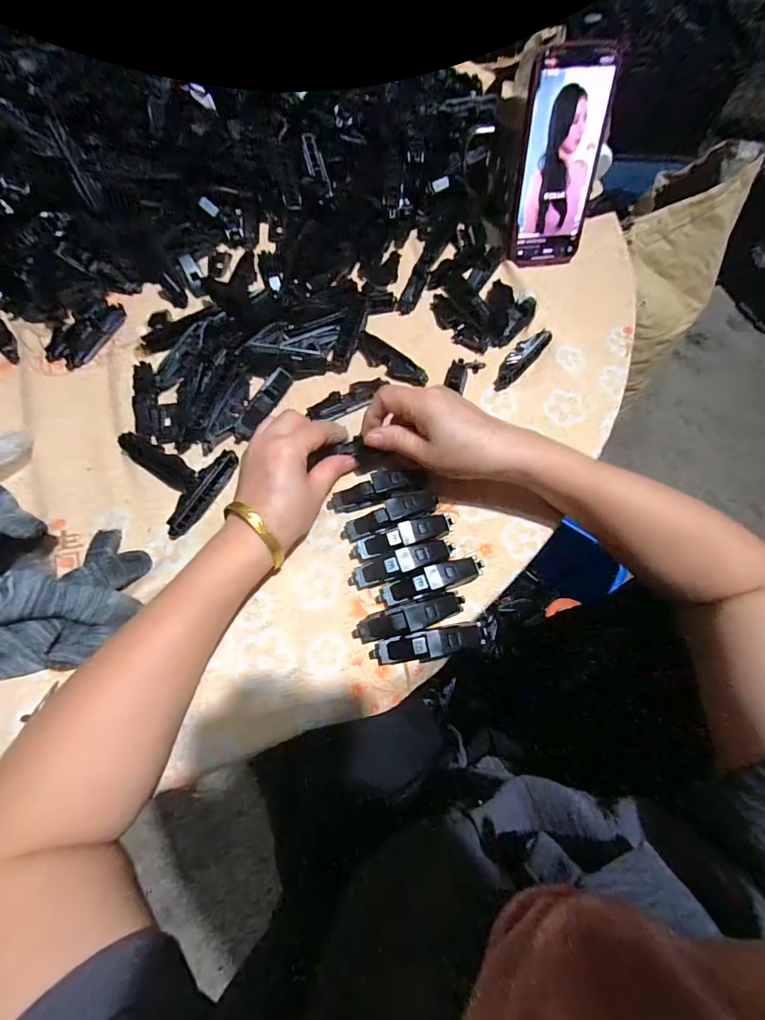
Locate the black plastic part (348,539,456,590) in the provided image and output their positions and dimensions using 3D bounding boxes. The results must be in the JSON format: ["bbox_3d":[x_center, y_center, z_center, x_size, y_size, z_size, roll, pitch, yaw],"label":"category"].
[{"bbox_3d":[0.016,0.041,0.314,0.083,0.019,0.018,-17,71,-6],"label":"black plastic part"}]

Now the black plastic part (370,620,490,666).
[{"bbox_3d":[0.035,0.095,0.292,0.084,0.020,0.021,-11,70,-3],"label":"black plastic part"}]

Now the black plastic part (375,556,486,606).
[{"bbox_3d":[0.037,0.054,0.308,0.083,0.020,0.018,-19,71,-6],"label":"black plastic part"}]

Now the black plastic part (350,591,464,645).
[{"bbox_3d":[0.020,0.078,0.298,0.082,0.021,0.021,-12,70,-4],"label":"black plastic part"}]

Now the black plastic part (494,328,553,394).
[{"bbox_3d":[0.130,-0.144,0.389,0.023,0.019,0.072,36,74,13],"label":"black plastic part"}]

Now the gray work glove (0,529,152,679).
[{"bbox_3d":[-0.225,0.064,0.282,0.114,0.046,0.087,-41,75,-13],"label":"gray work glove"}]

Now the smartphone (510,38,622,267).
[{"bbox_3d":[0.168,-0.324,0.392,0.073,0.158,0.009,-6,44,0],"label":"smartphone"}]

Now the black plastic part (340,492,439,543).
[{"bbox_3d":[0.008,0.005,0.324,0.081,0.022,0.021,-19,71,-6],"label":"black plastic part"}]

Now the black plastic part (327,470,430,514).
[{"bbox_3d":[-0.004,-0.017,0.332,0.083,0.016,0.018,-17,68,6],"label":"black plastic part"}]

